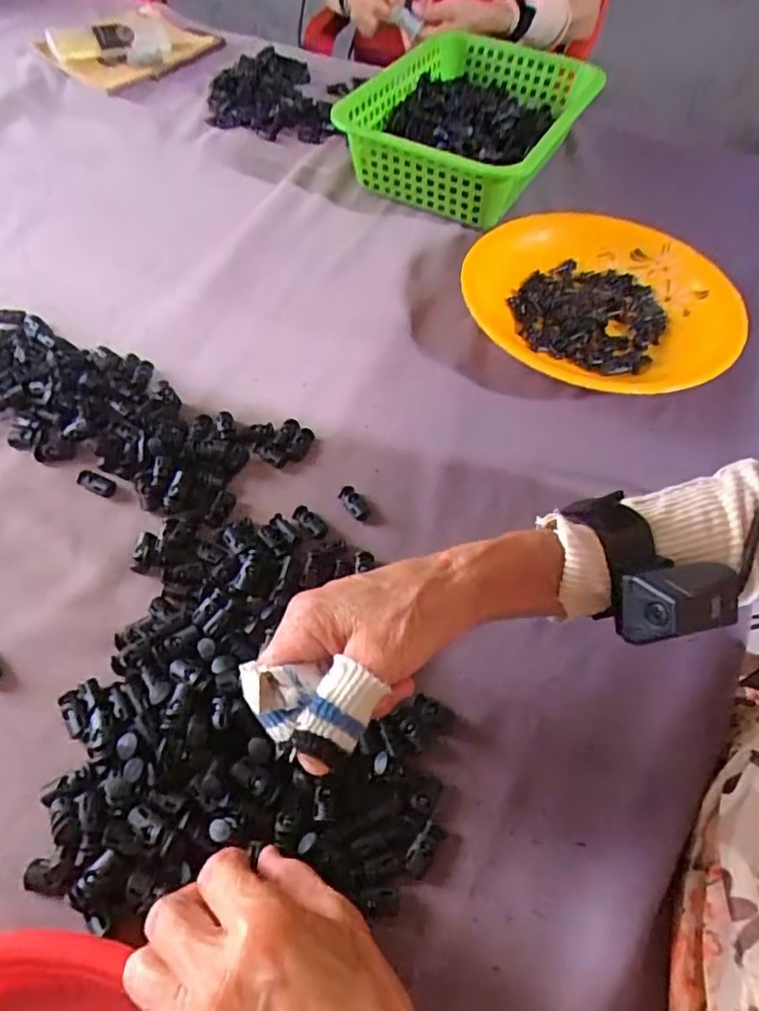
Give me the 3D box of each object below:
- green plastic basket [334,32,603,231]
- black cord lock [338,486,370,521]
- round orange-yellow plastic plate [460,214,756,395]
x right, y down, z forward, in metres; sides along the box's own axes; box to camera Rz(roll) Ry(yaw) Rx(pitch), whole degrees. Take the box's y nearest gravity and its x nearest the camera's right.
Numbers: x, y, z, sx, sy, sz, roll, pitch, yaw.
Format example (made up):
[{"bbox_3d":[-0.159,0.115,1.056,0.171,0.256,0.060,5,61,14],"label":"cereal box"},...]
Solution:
[{"bbox_3d":[0.113,-0.447,0.713,0.216,0.085,0.342,27,58,14],"label":"green plastic basket"},{"bbox_3d":[-0.018,-0.003,0.441,0.016,0.009,0.028,-29,62,-21],"label":"black cord lock"},{"bbox_3d":[0.209,-0.189,0.566,0.236,0.036,0.243,2,56,-2],"label":"round orange-yellow plastic plate"}]

